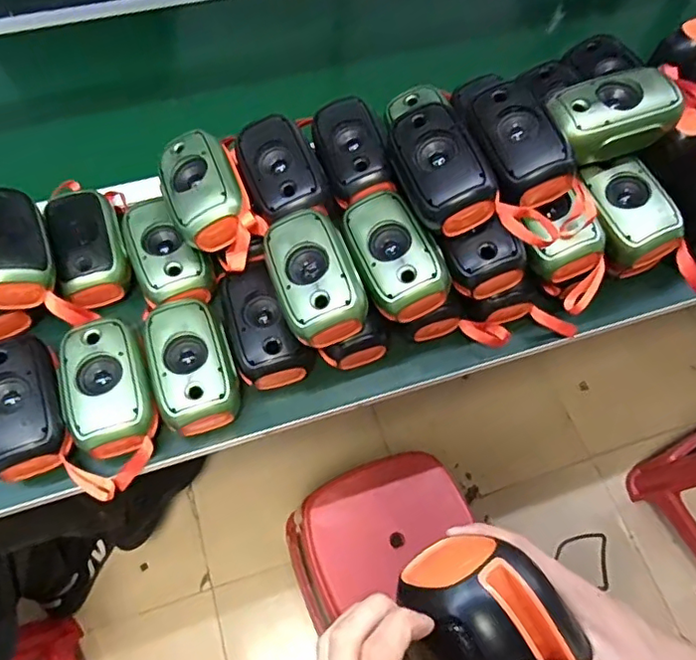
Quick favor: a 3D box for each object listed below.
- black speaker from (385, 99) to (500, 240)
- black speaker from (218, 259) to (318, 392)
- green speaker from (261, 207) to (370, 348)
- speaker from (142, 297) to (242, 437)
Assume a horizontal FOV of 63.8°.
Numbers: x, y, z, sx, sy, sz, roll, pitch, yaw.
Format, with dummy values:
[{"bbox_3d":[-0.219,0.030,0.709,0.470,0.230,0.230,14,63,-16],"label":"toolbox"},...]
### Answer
[{"bbox_3d":[0.117,-0.197,0.688,0.098,0.060,0.163,-27,70,8],"label":"black speaker"},{"bbox_3d":[-0.107,-0.007,0.726,0.094,0.063,0.153,-17,66,-10],"label":"black speaker"},{"bbox_3d":[-0.040,-0.066,0.680,0.101,0.059,0.163,-18,66,-11],"label":"green speaker"},{"bbox_3d":[-0.188,0.043,0.681,0.092,0.055,0.160,-17,66,-10],"label":"speaker"}]

